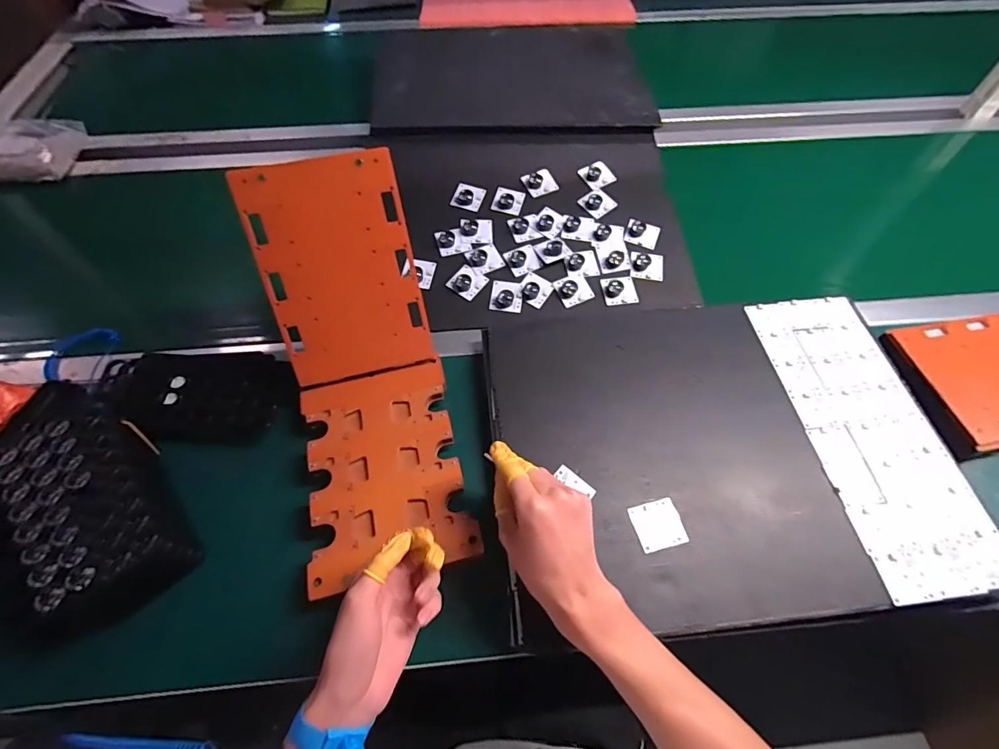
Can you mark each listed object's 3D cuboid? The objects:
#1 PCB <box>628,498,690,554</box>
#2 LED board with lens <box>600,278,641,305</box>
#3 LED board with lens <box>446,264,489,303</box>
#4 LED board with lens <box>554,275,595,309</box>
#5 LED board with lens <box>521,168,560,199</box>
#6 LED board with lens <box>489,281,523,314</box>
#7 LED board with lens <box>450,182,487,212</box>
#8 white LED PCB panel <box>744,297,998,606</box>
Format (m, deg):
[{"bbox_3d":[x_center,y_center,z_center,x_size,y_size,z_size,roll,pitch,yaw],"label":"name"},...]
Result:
[{"bbox_3d":[0.162,0.153,0.462,0.048,0.004,0.047,-11,60,-7],"label":"PCB"},{"bbox_3d":[0.177,-0.125,0.664,0.050,0.014,0.045,-6,59,-4],"label":"LED board with lens"},{"bbox_3d":[-0.048,-0.137,0.666,0.047,0.015,0.047,32,64,18],"label":"LED board with lens"},{"bbox_3d":[0.110,-0.128,0.660,0.049,0.020,0.047,-23,62,-13],"label":"LED board with lens"},{"bbox_3d":[0.066,-0.317,0.740,0.047,0.020,0.051,-23,62,-14],"label":"LED board with lens"},{"bbox_3d":[0.011,-0.117,0.655,0.047,0.010,0.051,7,59,4],"label":"LED board with lens"},{"bbox_3d":[-0.049,-0.287,0.726,0.046,0.020,0.051,16,60,9],"label":"LED board with lens"},{"bbox_3d":[0.423,0.056,0.523,0.140,0.008,0.358,-6,59,-2],"label":"white LED PCB panel"}]

